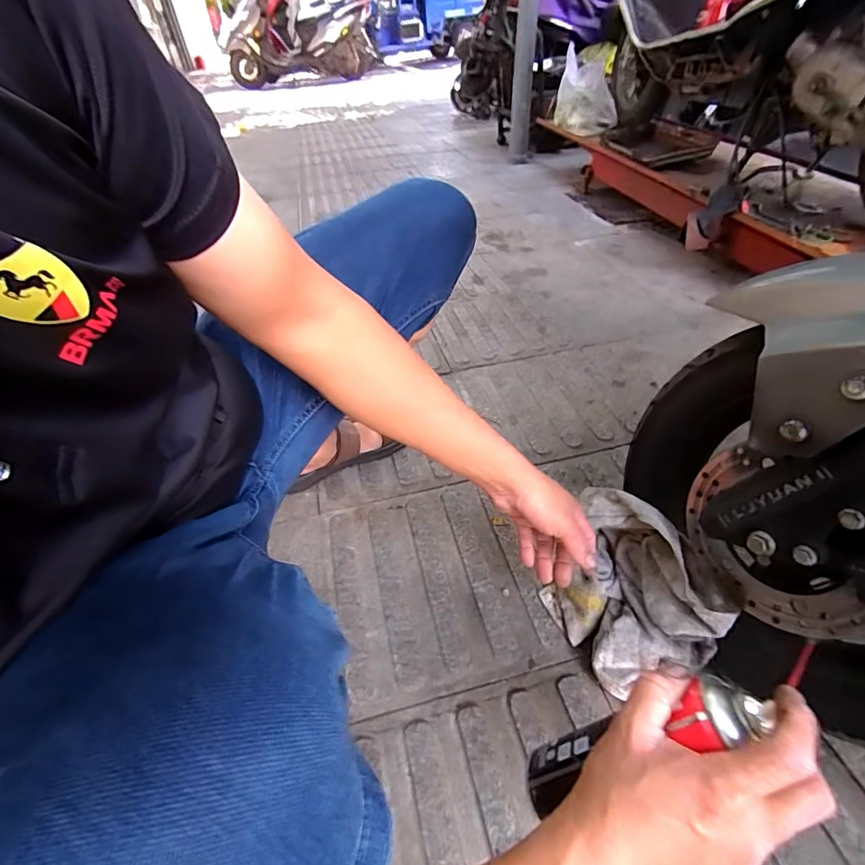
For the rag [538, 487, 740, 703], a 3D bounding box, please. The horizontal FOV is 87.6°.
[{"bbox_3d":[0.218,0.177,0.523,0.129,0.150,0.195,-19,44,-15],"label":"rag"}]

